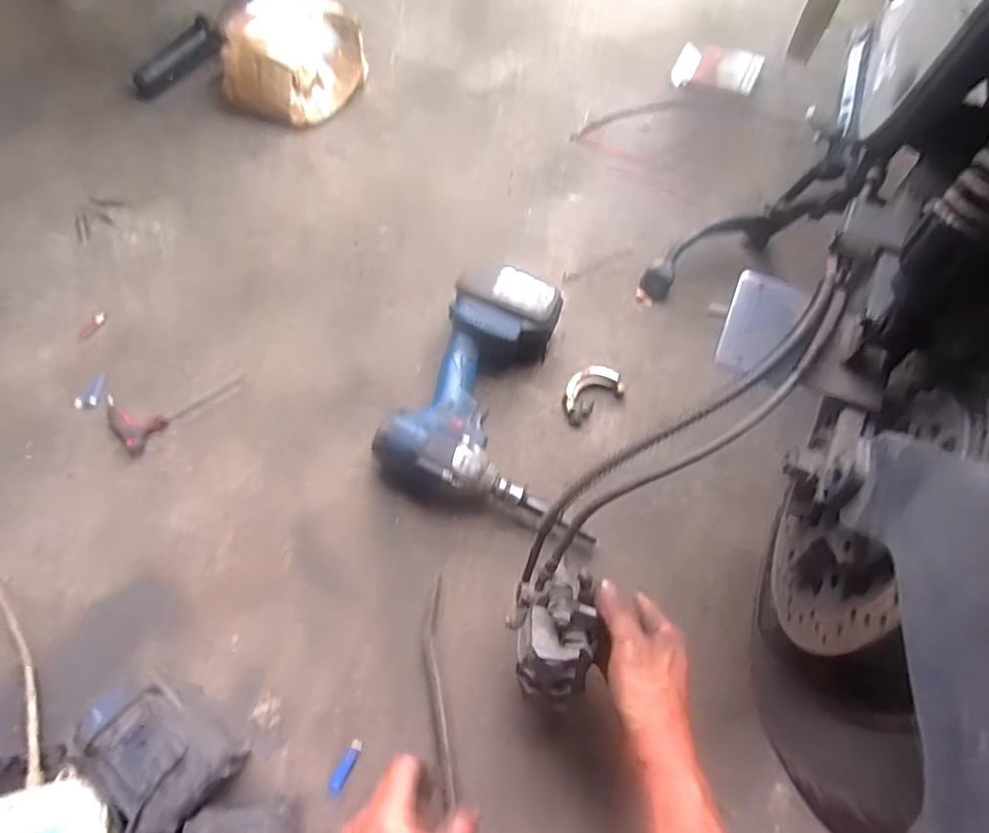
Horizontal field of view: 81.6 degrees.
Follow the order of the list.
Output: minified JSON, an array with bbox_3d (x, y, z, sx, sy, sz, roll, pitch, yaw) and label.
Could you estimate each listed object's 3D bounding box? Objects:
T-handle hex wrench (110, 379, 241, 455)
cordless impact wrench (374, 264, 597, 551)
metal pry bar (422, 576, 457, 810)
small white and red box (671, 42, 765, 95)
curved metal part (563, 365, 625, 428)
[{"bbox_3d":[-0.341,-0.022,0.606,0.129,0.013,0.072,-40,74,-19],"label":"T-handle hex wrench"},{"bbox_3d":[0.018,-0.024,0.592,0.209,0.078,0.239,16,65,4],"label":"cordless impact wrench"},{"bbox_3d":[-0.036,0.308,0.478,0.020,0.022,0.328,-7,65,-7],"label":"metal pry bar"},{"bbox_3d":[0.337,-0.528,0.871,0.124,0.026,0.079,15,65,3],"label":"small white and red box"},{"bbox_3d":[0.106,-0.027,0.633,0.074,0.018,0.043,-33,71,-17],"label":"curved metal part"}]

